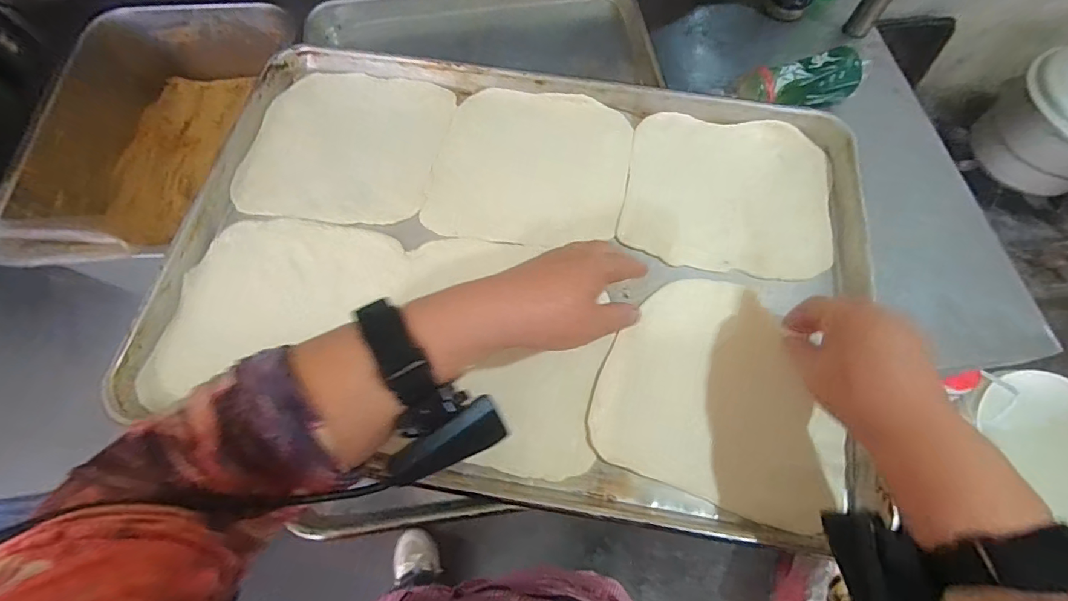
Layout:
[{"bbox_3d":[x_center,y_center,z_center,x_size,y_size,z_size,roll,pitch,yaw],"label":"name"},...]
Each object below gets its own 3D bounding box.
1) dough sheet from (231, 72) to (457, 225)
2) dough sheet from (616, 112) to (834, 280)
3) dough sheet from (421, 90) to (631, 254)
[{"bbox_3d":[-0.189,-0.158,0.478,0.185,0.008,0.177,11,69,5],"label":"dough sheet"},{"bbox_3d":[0.189,-0.107,0.459,0.192,0.010,0.173,9,69,4],"label":"dough sheet"},{"bbox_3d":[-0.002,-0.135,0.469,0.187,0.011,0.172,7,69,3],"label":"dough sheet"}]

